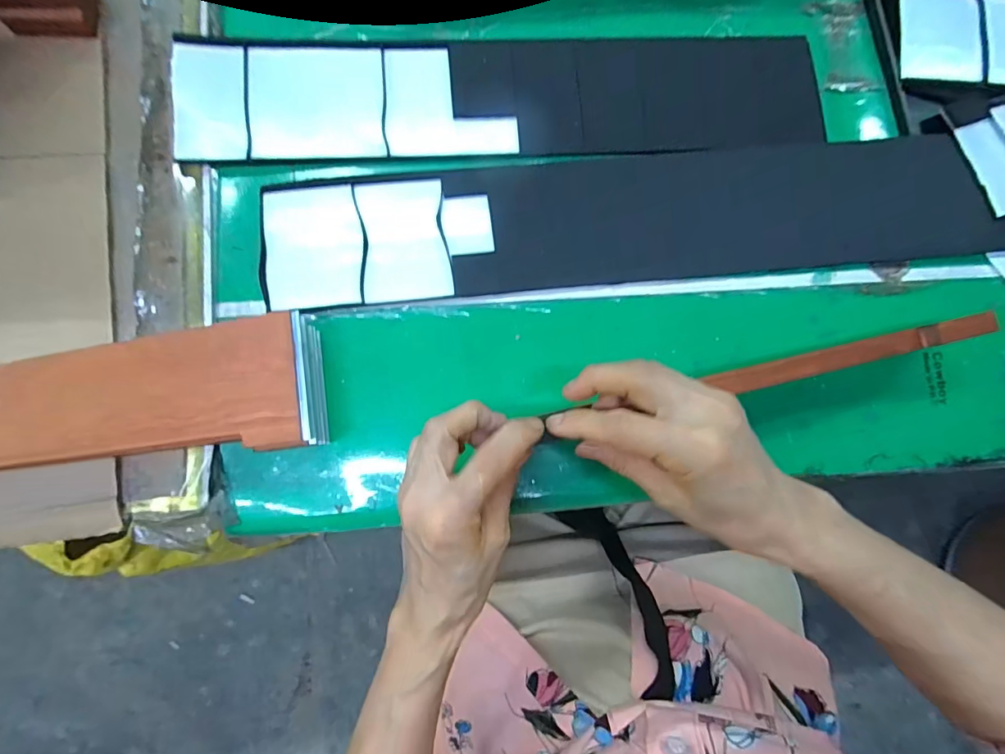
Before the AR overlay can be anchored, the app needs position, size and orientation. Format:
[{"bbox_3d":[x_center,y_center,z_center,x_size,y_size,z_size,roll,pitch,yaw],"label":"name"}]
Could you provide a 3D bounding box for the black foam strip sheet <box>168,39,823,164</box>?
[{"bbox_3d":[0.011,-0.215,0.358,0.482,0.009,0.091,-4,84,-6],"label":"black foam strip sheet"}]

